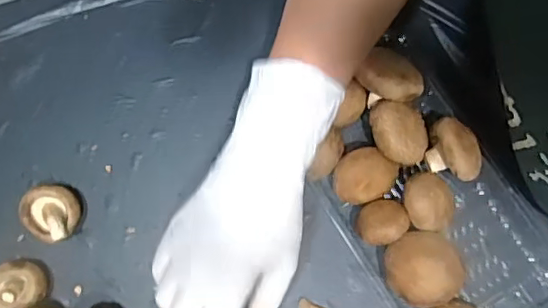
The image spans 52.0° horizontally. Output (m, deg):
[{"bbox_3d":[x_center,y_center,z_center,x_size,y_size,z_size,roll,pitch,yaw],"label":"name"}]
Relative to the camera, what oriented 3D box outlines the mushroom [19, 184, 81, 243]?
[{"bbox_3d":[-0.166,0.044,0.422,0.041,0.026,0.039,0,81,2],"label":"mushroom"}]

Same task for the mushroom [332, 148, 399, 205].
[{"bbox_3d":[0.065,0.018,0.415,0.037,0.029,0.042,42,84,7],"label":"mushroom"}]

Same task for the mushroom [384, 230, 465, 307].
[{"bbox_3d":[0.104,0.082,0.402,0.051,0.036,0.051,0,81,2],"label":"mushroom"}]

